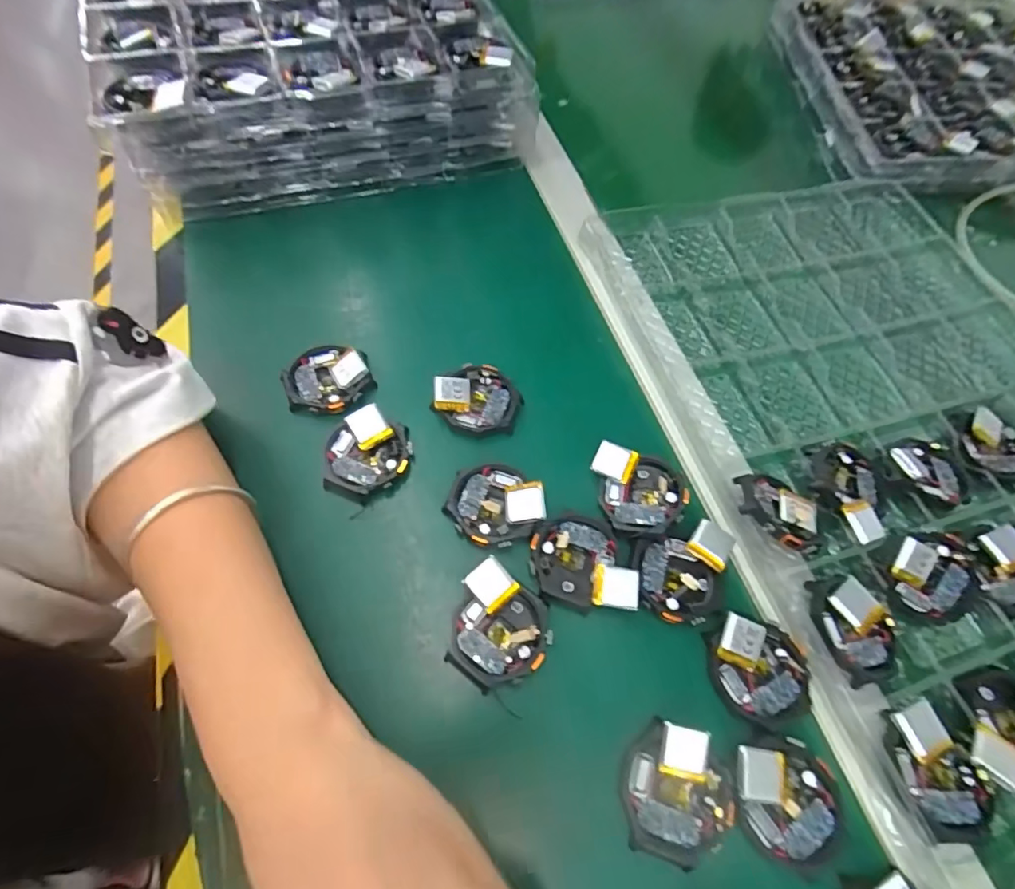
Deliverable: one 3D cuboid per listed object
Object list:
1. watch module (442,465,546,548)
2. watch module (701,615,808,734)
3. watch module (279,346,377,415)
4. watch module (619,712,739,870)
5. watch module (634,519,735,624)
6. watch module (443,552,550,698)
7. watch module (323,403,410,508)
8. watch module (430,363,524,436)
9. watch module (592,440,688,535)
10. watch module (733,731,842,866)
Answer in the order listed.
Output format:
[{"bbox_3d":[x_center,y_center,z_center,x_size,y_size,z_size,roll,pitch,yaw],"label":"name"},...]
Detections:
[{"bbox_3d":[-0.008,0.034,0.301,0.052,0.015,0.046,38,66,15],"label":"watch module"},{"bbox_3d":[0.127,0.113,0.263,0.048,0.011,0.048,6,62,-1],"label":"watch module"},{"bbox_3d":[-0.114,-0.041,0.337,0.053,0.014,0.047,-18,65,-13],"label":"watch module"},{"bbox_3d":[0.077,0.156,0.237,0.049,0.010,0.052,21,63,8],"label":"watch module"},{"bbox_3d":[0.094,0.067,0.287,0.048,0.009,0.055,18,62,6],"label":"watch module"},{"bbox_3d":[-0.005,0.093,0.267,0.050,0.016,0.052,33,65,13],"label":"watch module"},{"bbox_3d":[-0.083,0.007,0.314,0.048,0.015,0.054,19,62,6],"label":"watch module"},{"bbox_3d":[-0.019,-0.029,0.335,0.052,0.016,0.043,16,62,5],"label":"watch module"},{"bbox_3d":[0.077,0.024,0.307,0.046,0.017,0.057,-10,63,-9],"label":"watch module"},{"bbox_3d":[0.127,0.161,0.240,0.045,0.010,0.048,-11,63,-10],"label":"watch module"}]

